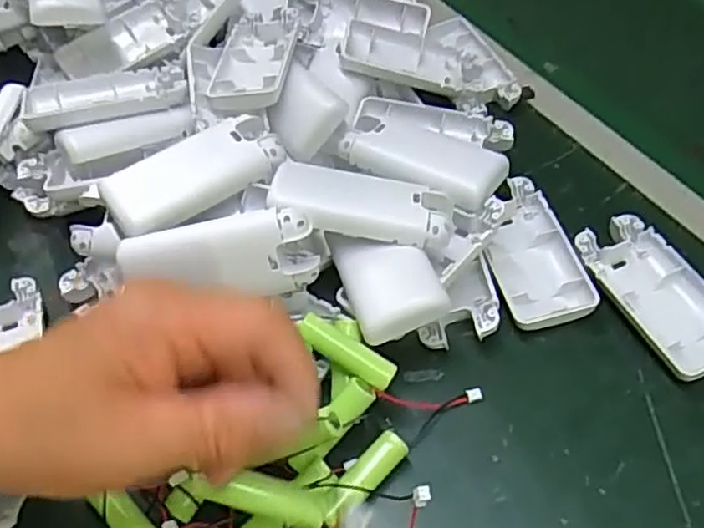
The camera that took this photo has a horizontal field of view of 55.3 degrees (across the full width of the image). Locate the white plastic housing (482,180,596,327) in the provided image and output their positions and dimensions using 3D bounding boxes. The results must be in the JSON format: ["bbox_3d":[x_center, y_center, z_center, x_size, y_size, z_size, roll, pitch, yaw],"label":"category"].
[{"bbox_3d":[0.098,-0.007,0.370,0.044,0.016,0.088,-12,54,-5],"label":"white plastic housing"}]

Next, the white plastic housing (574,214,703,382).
[{"bbox_3d":[0.158,0.016,0.349,0.046,0.015,0.092,-22,55,-11],"label":"white plastic housing"}]

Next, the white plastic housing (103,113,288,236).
[{"bbox_3d":[-0.082,-0.047,0.352,0.091,0.014,0.042,-28,57,-16],"label":"white plastic housing"}]

